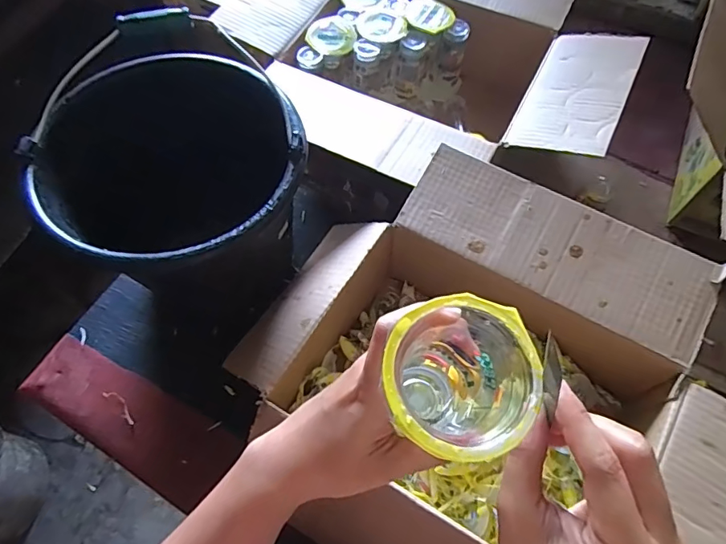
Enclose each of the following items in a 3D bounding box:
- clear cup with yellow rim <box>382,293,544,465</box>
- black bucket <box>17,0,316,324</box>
[{"bbox_3d":[0.047,0.071,0.273,0.070,0.121,0.073,0,64,1],"label":"clear cup with yellow rim"},{"bbox_3d":[-0.197,-0.086,0.575,0.262,0.260,0.251,0,64,1],"label":"black bucket"}]

